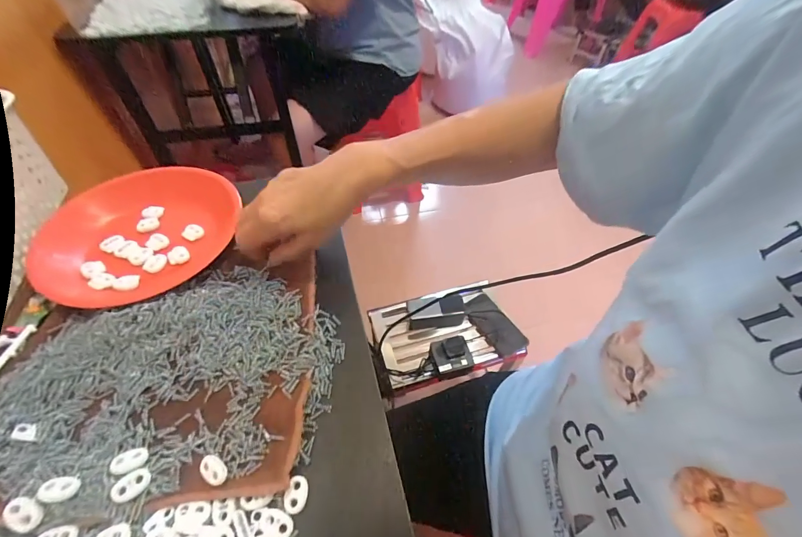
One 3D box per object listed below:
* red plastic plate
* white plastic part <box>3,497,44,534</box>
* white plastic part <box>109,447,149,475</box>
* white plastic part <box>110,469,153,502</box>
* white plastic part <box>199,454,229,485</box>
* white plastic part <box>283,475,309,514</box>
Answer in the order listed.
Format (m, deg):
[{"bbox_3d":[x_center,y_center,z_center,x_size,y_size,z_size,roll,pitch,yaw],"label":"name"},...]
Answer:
[{"bbox_3d":[-0.279,-0.050,0.397,0.189,0.027,0.182,0,51,0],"label":"red plastic plate"},{"bbox_3d":[-0.240,0.156,0.229,0.024,0.004,0.015,32,45,8],"label":"white plastic part"},{"bbox_3d":[-0.193,0.137,0.257,0.022,0.008,0.016,-11,52,-9],"label":"white plastic part"},{"bbox_3d":[-0.184,0.148,0.246,0.023,0.008,0.015,-33,58,-24],"label":"white plastic part"},{"bbox_3d":[-0.133,0.142,0.254,0.023,0.005,0.015,28,56,20],"label":"white plastic part"},{"bbox_3d":[-0.072,0.157,0.251,0.015,0.004,0.022,9,51,7],"label":"white plastic part"}]

